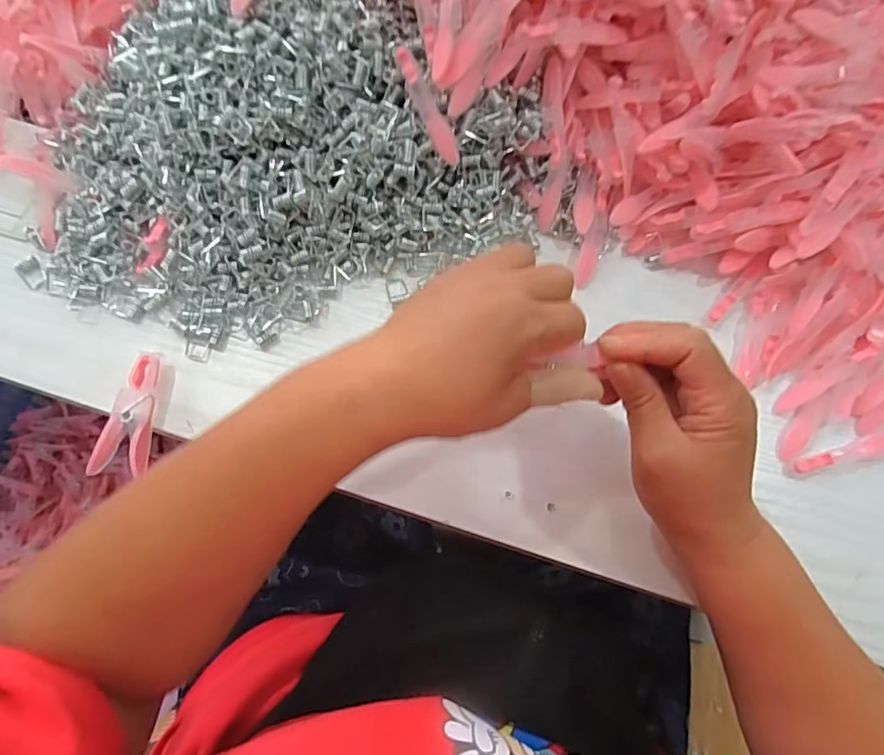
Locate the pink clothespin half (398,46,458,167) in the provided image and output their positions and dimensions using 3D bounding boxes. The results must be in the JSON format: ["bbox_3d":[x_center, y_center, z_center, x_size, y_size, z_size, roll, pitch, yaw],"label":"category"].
[{"bbox_3d":[-0.008,-0.178,0.355,0.015,0.009,0.076,-31,102,-12],"label":"pink clothespin half"}]

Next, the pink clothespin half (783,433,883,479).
[{"bbox_3d":[0.259,0.050,0.346,0.082,0.006,0.015,-12,71,-7],"label":"pink clothespin half"}]

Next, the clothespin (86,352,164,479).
[{"bbox_3d":[-0.189,0.022,0.336,0.031,0.012,0.078,10,70,1],"label":"clothespin"}]

